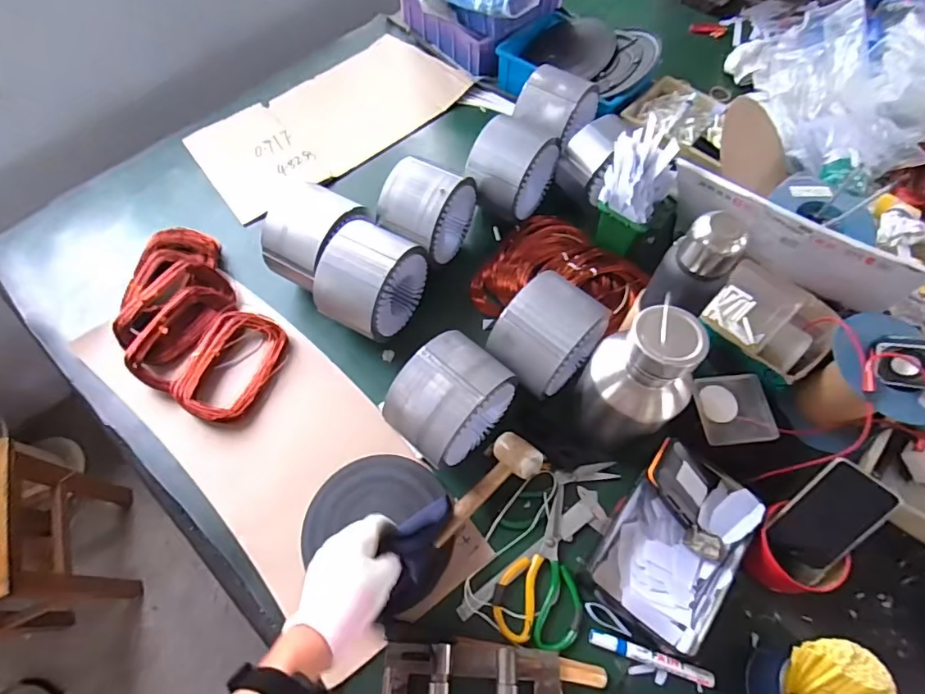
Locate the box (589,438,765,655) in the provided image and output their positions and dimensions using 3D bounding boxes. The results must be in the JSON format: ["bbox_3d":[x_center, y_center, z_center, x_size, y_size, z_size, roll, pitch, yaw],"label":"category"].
[{"bbox_3d":[0.257,0.233,0.591,0.138,0.070,0.211,33,67,16],"label":"box"}]

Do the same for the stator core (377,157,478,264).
[{"bbox_3d":[-0.050,-0.222,0.788,0.109,0.144,0.154,32,67,16],"label":"stator core"}]

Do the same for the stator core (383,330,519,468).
[{"bbox_3d":[-0.012,0.075,0.636,0.107,0.149,0.151,39,69,18],"label":"stator core"}]

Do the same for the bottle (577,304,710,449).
[{"bbox_3d":[0.222,0.051,0.595,0.107,0.228,0.132,-37,68,-17],"label":"bottle"}]

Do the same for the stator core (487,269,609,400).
[{"bbox_3d":[0.112,-0.001,0.661,0.125,0.116,0.132,36,68,17],"label":"stator core"}]

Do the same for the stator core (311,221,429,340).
[{"bbox_3d":[-0.135,-0.094,0.730,0.114,0.147,0.141,23,65,12],"label":"stator core"}]

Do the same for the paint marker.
[{"bbox_3d":[0.219,0.363,0.567,0.142,0.012,0.017,16,64,9],"label":"paint marker"}]

